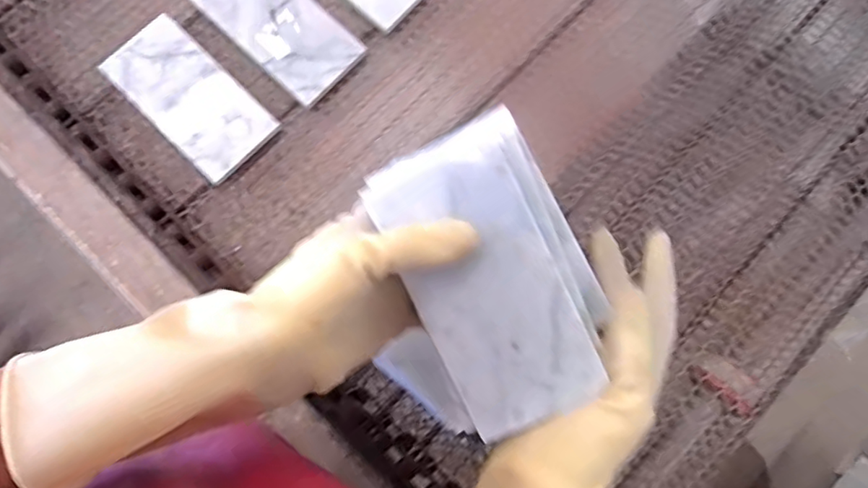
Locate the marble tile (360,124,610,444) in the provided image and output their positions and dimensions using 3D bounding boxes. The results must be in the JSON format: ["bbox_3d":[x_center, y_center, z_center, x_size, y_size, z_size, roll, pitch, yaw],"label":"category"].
[{"bbox_3d":[0.028,0.024,0.308,0.076,0.011,0.155,-25,94,11],"label":"marble tile"}]

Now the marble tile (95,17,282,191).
[{"bbox_3d":[-0.224,-0.135,0.520,0.157,0.008,0.080,44,78,6],"label":"marble tile"}]

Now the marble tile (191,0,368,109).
[{"bbox_3d":[-0.146,-0.207,0.541,0.156,0.015,0.080,44,82,6],"label":"marble tile"}]

